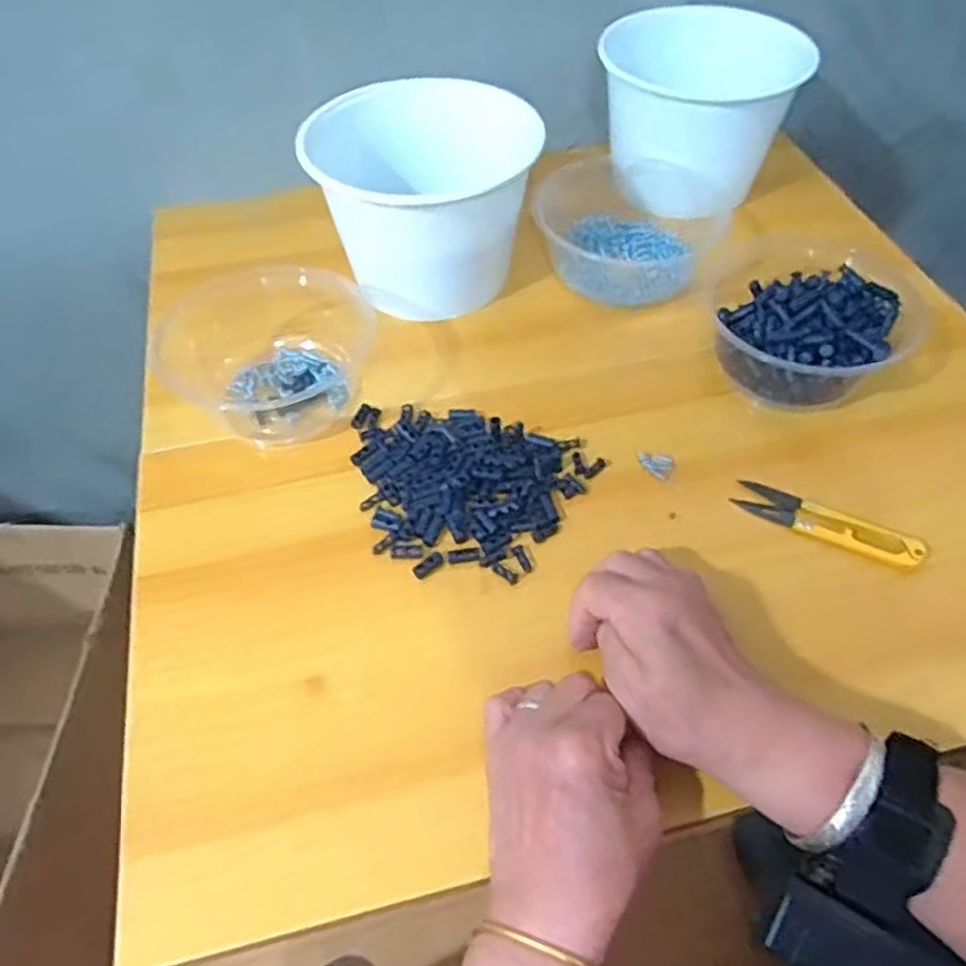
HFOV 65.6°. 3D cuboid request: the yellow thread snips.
[{"bbox_3d":[0.200,0.023,0.435,0.104,0.013,0.025,26,58,19],"label":"yellow thread snips"}]

